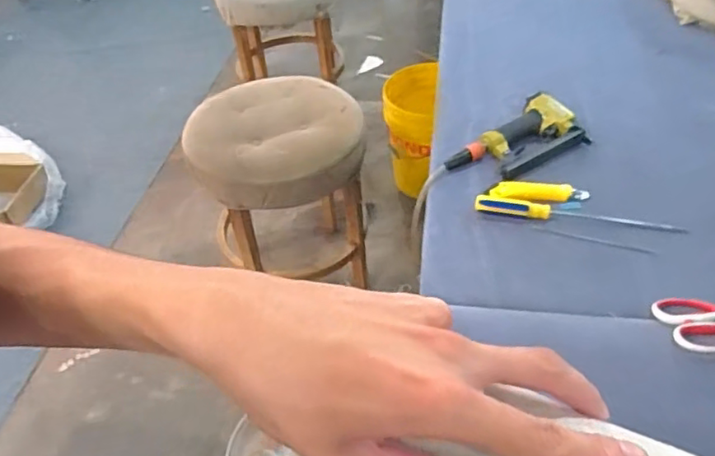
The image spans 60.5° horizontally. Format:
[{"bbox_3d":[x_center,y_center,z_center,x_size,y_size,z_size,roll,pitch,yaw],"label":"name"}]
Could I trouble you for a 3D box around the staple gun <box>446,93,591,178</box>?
[{"bbox_3d":[0.274,-0.150,1.066,0.245,0.038,0.123,-25,49,-19],"label":"staple gun"}]

